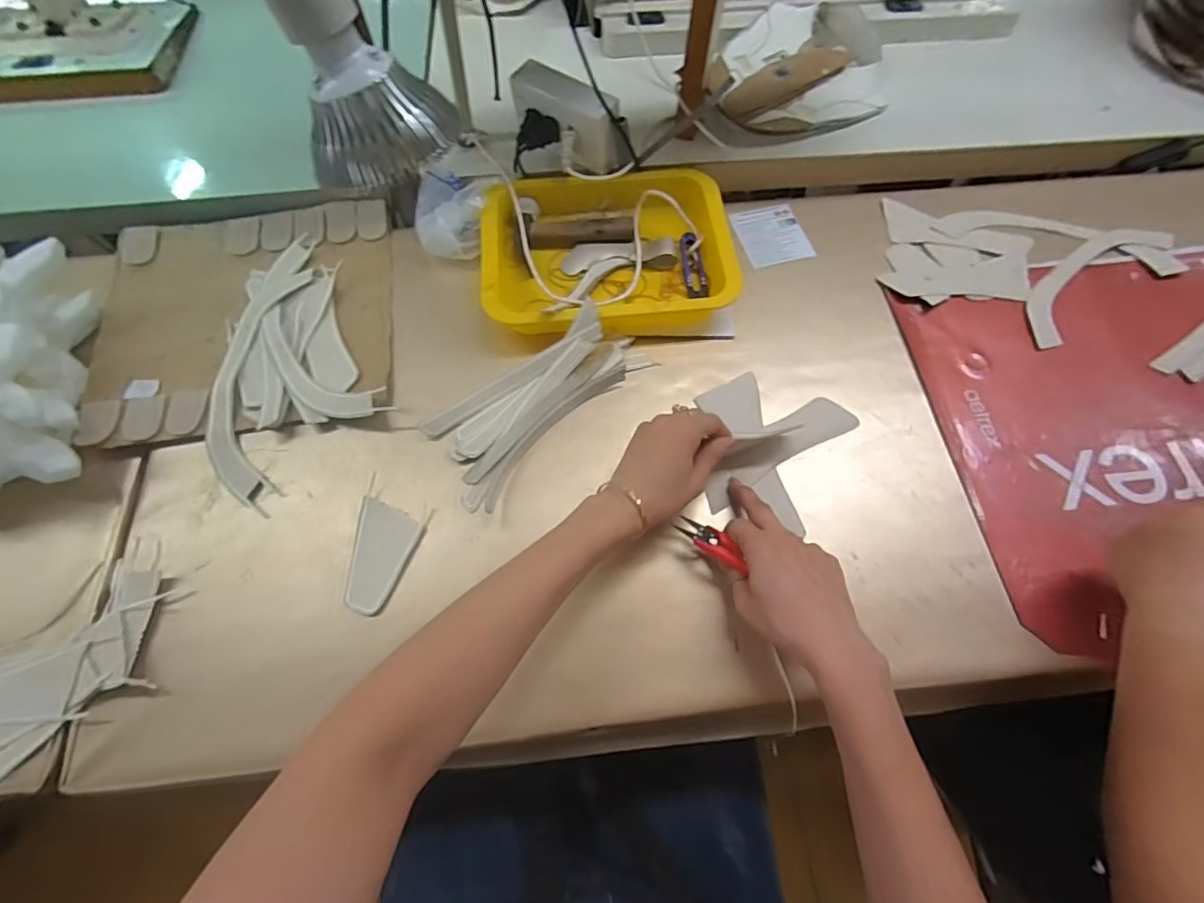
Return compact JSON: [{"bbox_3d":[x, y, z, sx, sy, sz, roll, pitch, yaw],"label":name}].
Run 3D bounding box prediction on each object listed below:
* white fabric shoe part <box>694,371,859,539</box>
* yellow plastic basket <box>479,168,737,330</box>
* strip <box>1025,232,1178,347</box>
[{"bbox_3d":[0.145,-0.006,0.478,0.130,0.033,0.136,0,69,0],"label":"white fabric shoe part"},{"bbox_3d":[0.005,-0.209,0.561,0.251,0.049,0.202,-5,70,-1],"label":"yellow plastic basket"},{"bbox_3d":[0.514,-0.185,0.564,0.225,0.005,0.059,-36,73,-12],"label":"strip"}]

